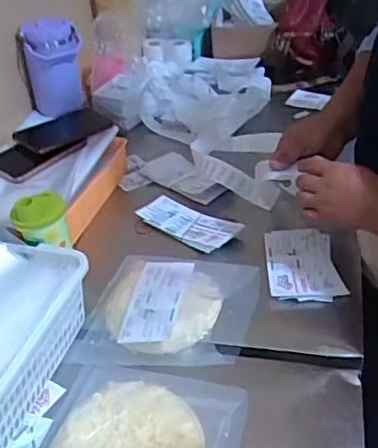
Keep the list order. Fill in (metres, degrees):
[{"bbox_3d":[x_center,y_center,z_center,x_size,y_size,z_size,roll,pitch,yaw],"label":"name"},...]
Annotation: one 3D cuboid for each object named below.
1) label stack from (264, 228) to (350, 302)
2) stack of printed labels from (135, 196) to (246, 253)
[{"bbox_3d":[0.158,0.054,0.815,0.094,0.015,0.148,-3,35,5],"label":"label stack"},{"bbox_3d":[-0.002,-0.002,0.913,0.171,0.018,0.074,25,46,37],"label":"stack of printed labels"}]

